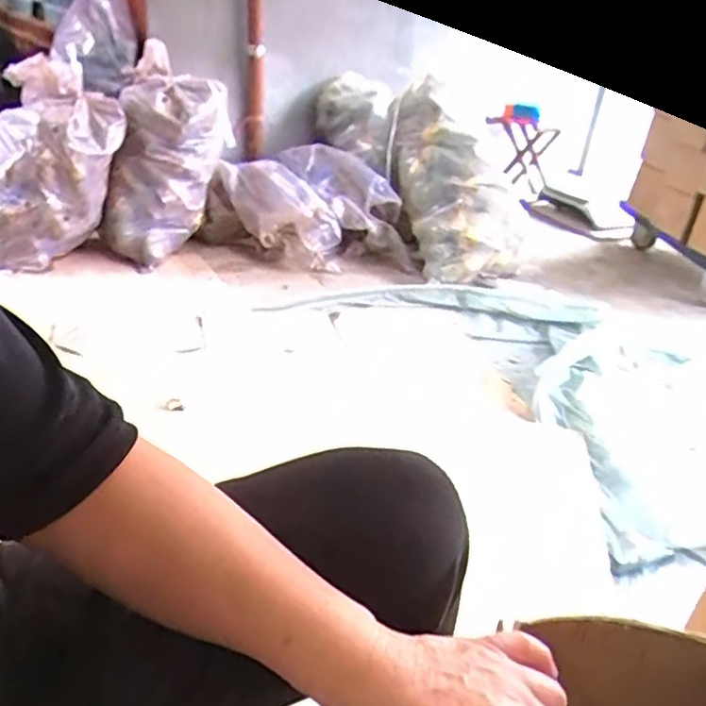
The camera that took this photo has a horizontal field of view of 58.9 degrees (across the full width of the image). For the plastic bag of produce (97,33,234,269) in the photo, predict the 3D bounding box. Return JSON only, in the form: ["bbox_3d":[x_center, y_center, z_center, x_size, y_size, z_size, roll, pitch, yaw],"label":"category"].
[{"bbox_3d":[-0.531,-0.533,1.739,0.256,0.558,0.215,19,6,21],"label":"plastic bag of produce"}]

